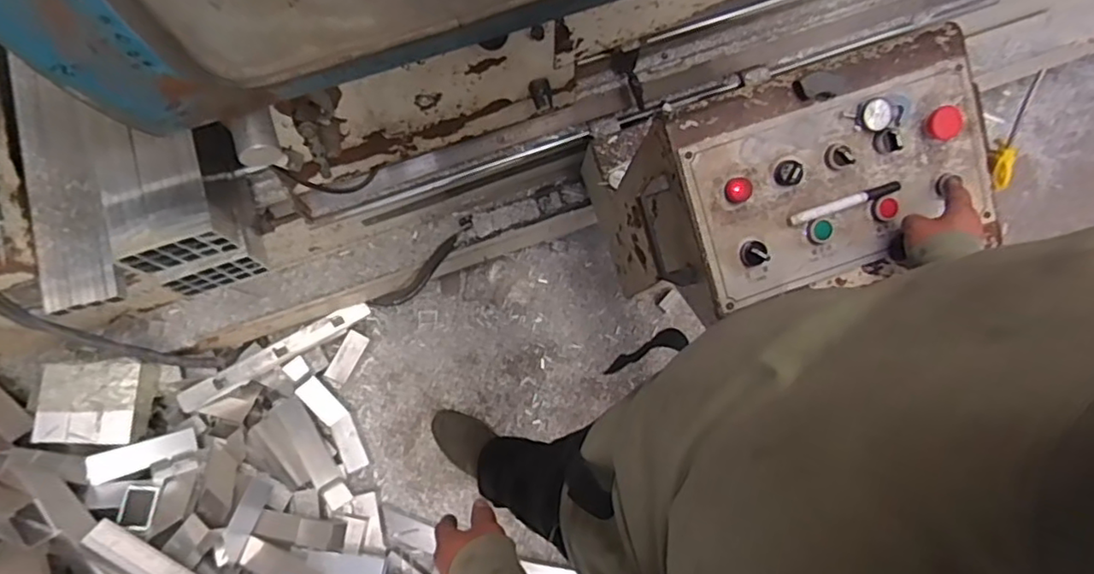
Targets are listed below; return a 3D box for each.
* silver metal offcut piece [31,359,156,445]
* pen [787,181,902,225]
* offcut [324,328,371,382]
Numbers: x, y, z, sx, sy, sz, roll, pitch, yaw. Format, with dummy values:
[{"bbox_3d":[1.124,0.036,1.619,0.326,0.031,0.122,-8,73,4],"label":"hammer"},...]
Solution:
[{"bbox_3d":[-0.826,0.207,1.131,0.161,0.052,0.152,8,86,-28],"label":"silver metal offcut piece"},{"bbox_3d":[0.346,-0.098,0.719,0.139,0.011,0.015,-19,78,-4],"label":"pen"},{"bbox_3d":[-0.446,0.154,1.384,0.051,0.021,0.112,29,79,6],"label":"offcut"}]

